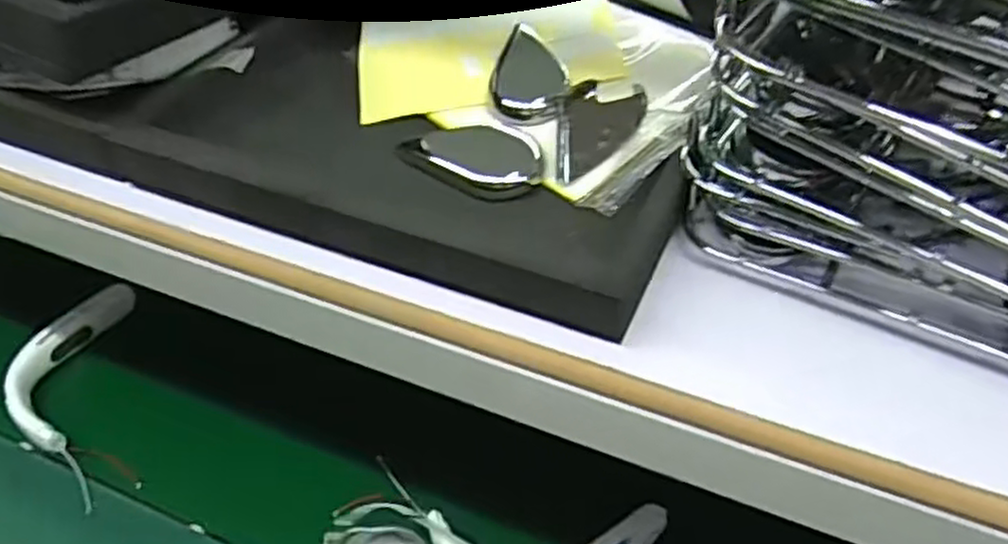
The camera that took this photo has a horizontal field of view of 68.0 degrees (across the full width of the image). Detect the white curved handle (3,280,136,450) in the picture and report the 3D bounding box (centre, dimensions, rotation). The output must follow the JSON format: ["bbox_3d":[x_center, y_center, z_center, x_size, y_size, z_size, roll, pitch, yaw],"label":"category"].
[{"bbox_3d":[-0.530,0.101,0.903,0.076,0.044,0.250,-1,43,0],"label":"white curved handle"}]

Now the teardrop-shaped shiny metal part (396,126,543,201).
[{"bbox_3d":[-0.017,-0.065,0.416,0.081,0.014,0.041,25,50,25],"label":"teardrop-shaped shiny metal part"}]

